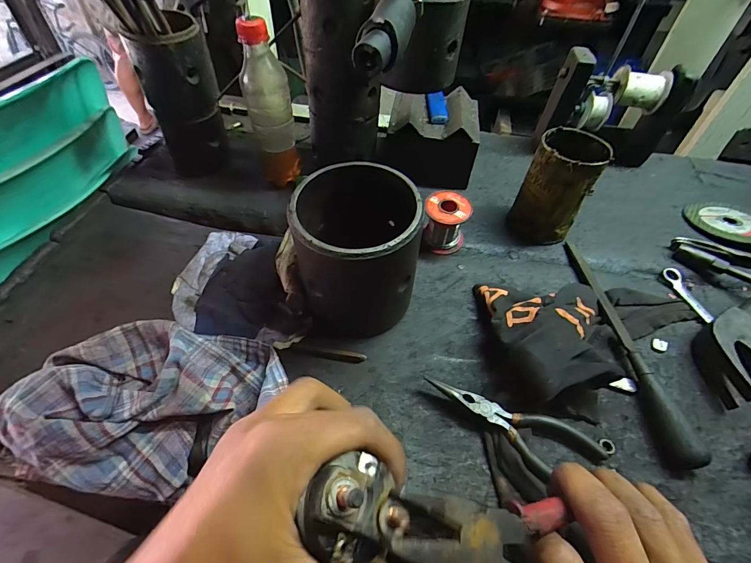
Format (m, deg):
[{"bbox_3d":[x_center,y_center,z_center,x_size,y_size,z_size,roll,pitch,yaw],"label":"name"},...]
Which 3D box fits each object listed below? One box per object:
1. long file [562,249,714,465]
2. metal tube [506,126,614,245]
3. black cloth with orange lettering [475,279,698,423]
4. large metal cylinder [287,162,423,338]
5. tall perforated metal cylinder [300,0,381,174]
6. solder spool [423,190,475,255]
[{"bbox_3d":[0.250,0.049,0.363,0.030,0.020,0.243,2,49,-2],"label":"long file"},{"bbox_3d":[0.212,-0.107,0.436,0.070,0.117,0.075,26,53,18],"label":"metal tube"},{"bbox_3d":[0.173,0.046,0.343,0.129,0.057,0.139,3,49,-2],"label":"black cloth with orange lettering"},{"bbox_3d":[-0.018,-0.026,0.346,0.109,0.130,0.115,-2,50,-6],"label":"large metal cylinder"},{"bbox_3d":[-0.040,-0.246,0.444,0.088,0.203,0.092,-2,50,-6],"label":"tall perforated metal cylinder"},{"bbox_3d":[0.082,-0.068,0.431,0.050,0.058,0.047,2,49,-2],"label":"solder spool"}]

